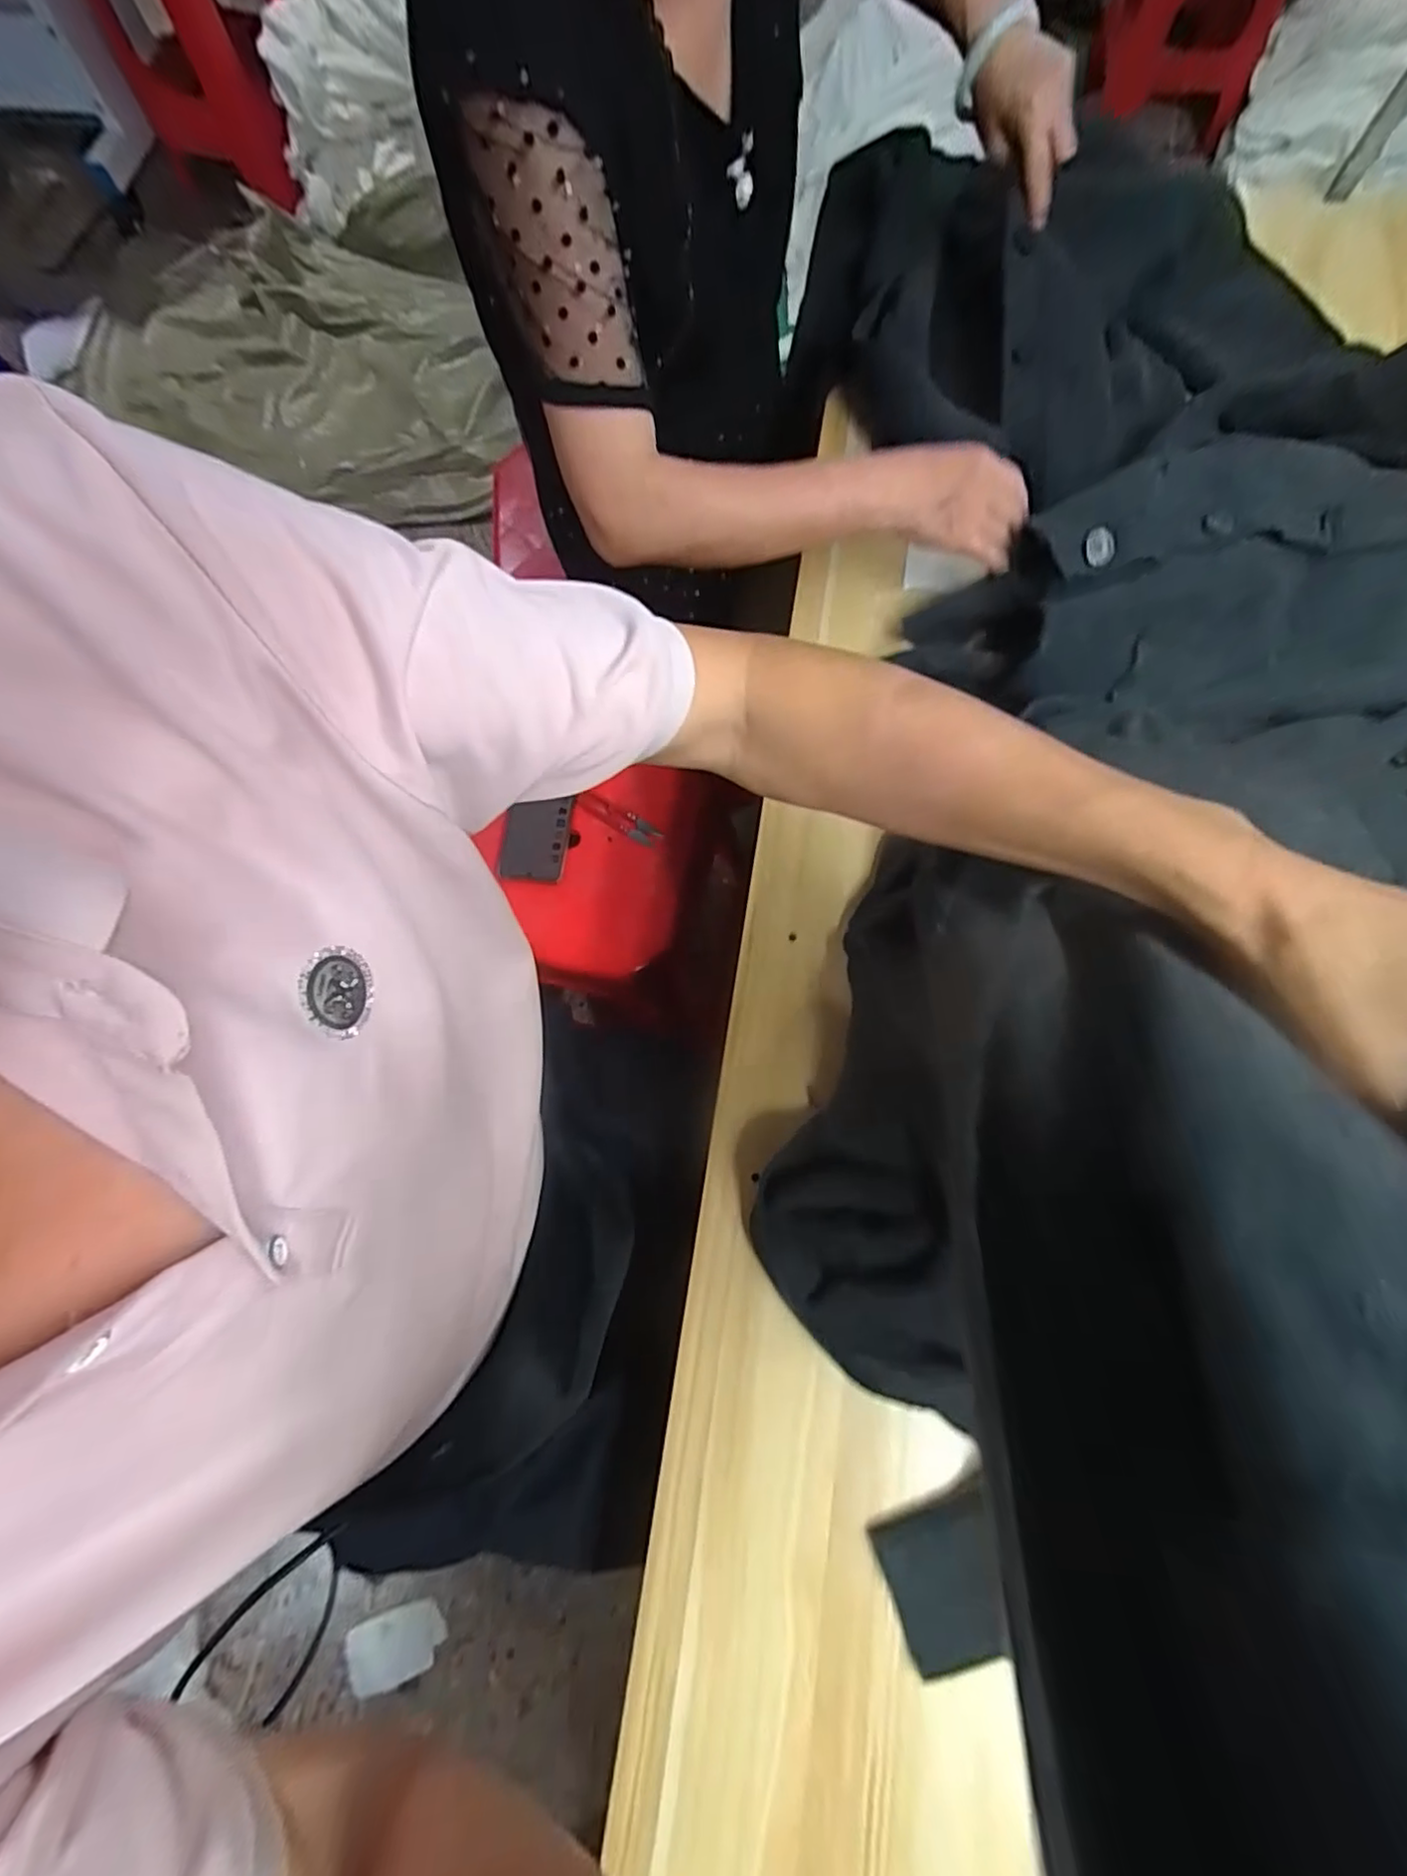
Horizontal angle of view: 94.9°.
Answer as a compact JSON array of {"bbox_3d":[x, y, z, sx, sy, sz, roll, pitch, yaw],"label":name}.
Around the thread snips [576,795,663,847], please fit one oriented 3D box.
[{"bbox_3d":[-0.100,-0.145,0.776,0.106,0.008,0.027,35,79,11],"label":"thread snips"}]

